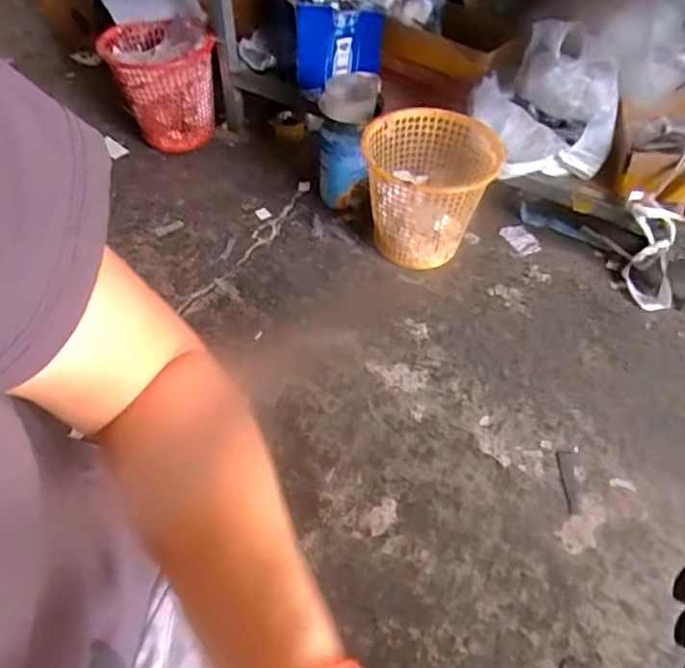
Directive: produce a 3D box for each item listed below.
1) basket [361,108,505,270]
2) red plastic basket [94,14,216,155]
[{"bbox_3d":[0.172,-0.298,1.225,0.279,0.271,0.255,19,52,12],"label":"basket"},{"bbox_3d":[-0.473,-0.659,1.473,0.257,0.263,0.254,-26,58,-21],"label":"red plastic basket"}]

